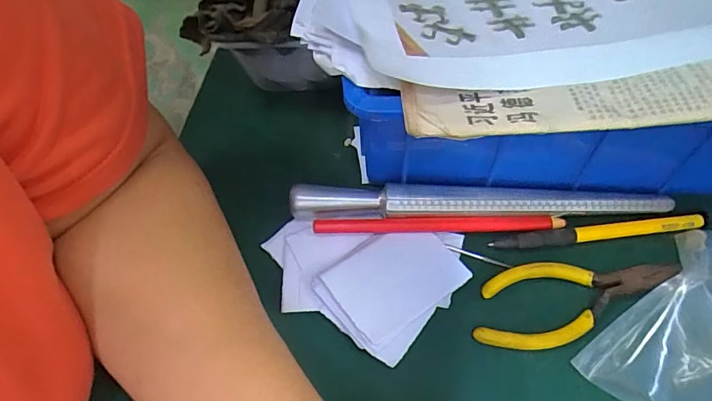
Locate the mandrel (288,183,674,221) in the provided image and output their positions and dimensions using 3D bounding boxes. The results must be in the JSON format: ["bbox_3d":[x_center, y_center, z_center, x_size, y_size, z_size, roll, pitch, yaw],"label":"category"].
[{"bbox_3d":[0.076,0.003,0.285,0.233,0.017,0.020,1,58,2],"label":"mandrel"}]

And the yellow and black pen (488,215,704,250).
[{"bbox_3d":[0.150,0.020,0.279,0.129,0.007,0.010,-6,58,-3],"label":"yellow and black pen"}]

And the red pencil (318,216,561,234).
[{"bbox_3d":[0.052,0.015,0.282,0.154,0.010,0.008,-1,58,1],"label":"red pencil"}]

